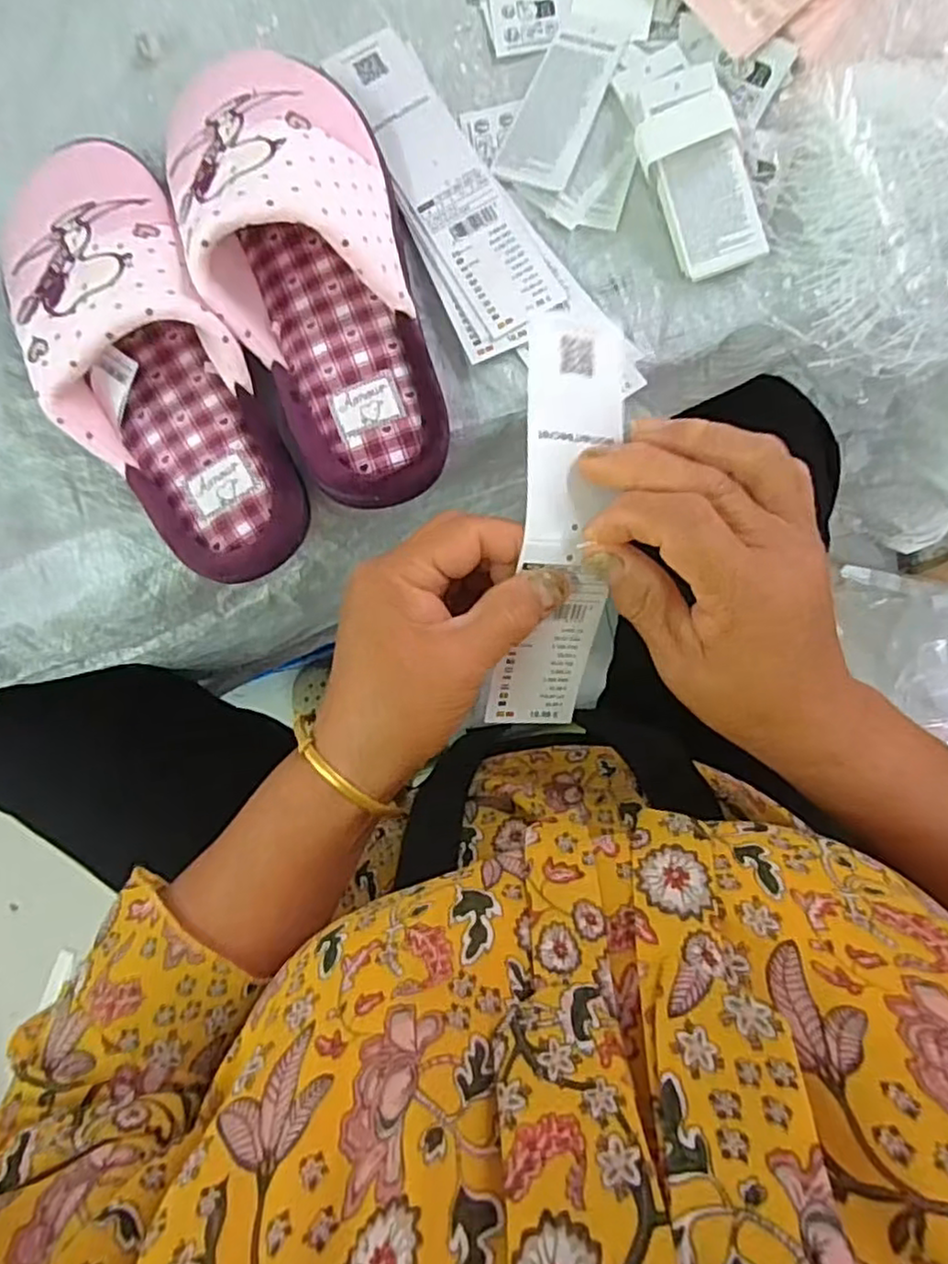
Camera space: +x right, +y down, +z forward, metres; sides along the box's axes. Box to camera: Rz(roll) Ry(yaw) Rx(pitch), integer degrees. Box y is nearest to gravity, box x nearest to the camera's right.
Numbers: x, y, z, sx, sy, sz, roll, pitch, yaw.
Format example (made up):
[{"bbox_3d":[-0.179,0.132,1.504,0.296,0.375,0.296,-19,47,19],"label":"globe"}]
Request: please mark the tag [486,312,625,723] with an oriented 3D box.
[{"bbox_3d":[0.036,-0.041,0.304,0.045,0.036,0.180,5,108,4],"label":"tag"}]

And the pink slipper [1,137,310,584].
[{"bbox_3d":[-0.165,-0.139,0.346,0.089,0.071,0.243,-25,86,3],"label":"pink slipper"}]

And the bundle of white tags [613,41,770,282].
[{"bbox_3d":[0.108,-0.240,0.346,0.046,0.020,0.121,-17,86,3],"label":"bundle of white tags"}]

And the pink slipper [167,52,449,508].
[{"bbox_3d":[-0.079,-0.177,0.336,0.098,0.077,0.234,-22,86,3],"label":"pink slipper"}]

